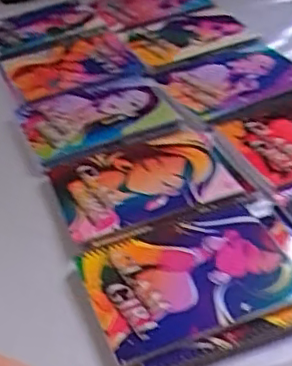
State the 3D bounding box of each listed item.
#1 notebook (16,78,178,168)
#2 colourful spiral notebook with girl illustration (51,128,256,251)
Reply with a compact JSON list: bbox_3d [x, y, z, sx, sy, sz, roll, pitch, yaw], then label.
[{"bbox_3d":[-0.067,-0.092,0.857,0.198,0.020,0.145,-18,39,-11],"label":"notebook"},{"bbox_3d":[-0.003,-0.004,0.741,0.204,0.012,0.159,-17,39,-13],"label":"colourful spiral notebook with girl illustration"}]

